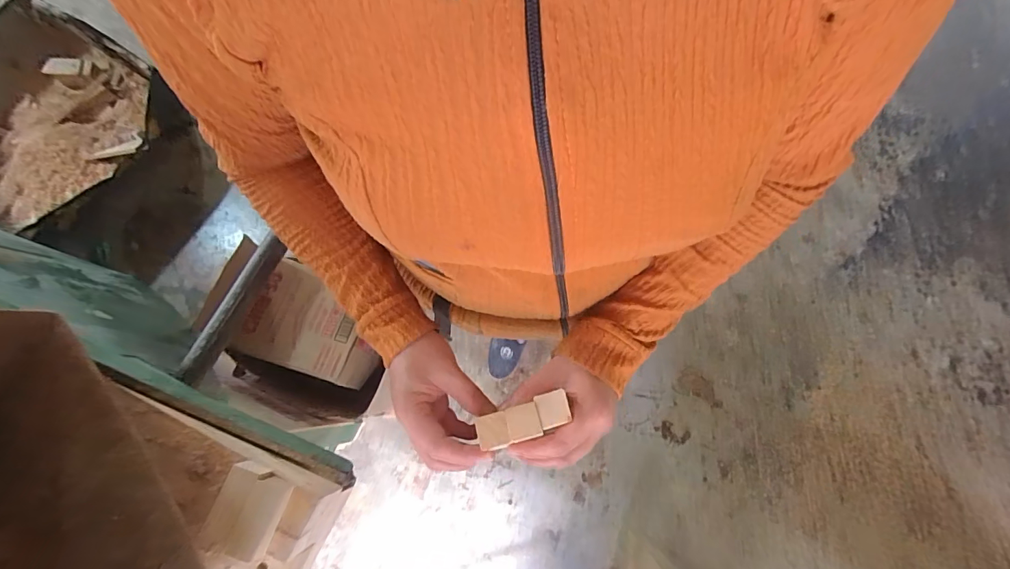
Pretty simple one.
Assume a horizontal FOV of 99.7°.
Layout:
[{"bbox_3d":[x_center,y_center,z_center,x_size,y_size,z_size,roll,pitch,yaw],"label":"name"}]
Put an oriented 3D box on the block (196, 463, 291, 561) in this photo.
[{"bbox_3d":[-0.221,0.192,0.365,0.052,0.029,0.061,20,76,7],"label":"block"}]

